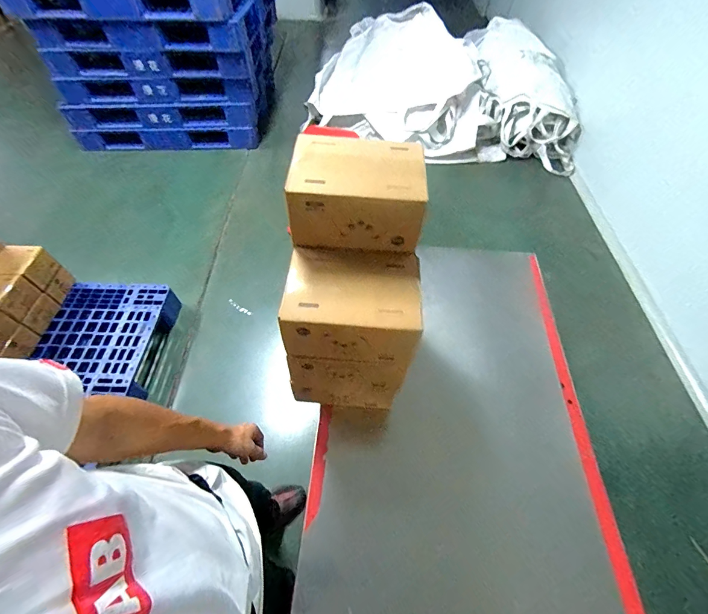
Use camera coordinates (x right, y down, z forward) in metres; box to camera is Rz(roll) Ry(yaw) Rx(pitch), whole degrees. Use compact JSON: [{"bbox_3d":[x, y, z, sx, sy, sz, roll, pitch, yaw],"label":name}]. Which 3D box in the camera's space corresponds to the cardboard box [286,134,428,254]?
[{"bbox_3d":[0.006,-0.200,0.604,0.218,0.118,0.171,3,55,2],"label":"cardboard box"}]

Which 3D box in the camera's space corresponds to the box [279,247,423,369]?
[{"bbox_3d":[-0.005,-0.002,0.602,0.225,0.113,0.158,4,55,2],"label":"box"}]

